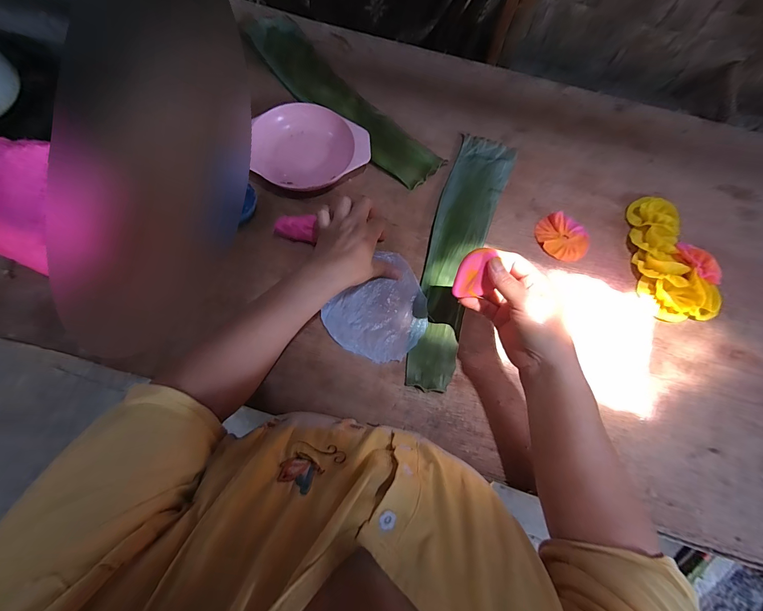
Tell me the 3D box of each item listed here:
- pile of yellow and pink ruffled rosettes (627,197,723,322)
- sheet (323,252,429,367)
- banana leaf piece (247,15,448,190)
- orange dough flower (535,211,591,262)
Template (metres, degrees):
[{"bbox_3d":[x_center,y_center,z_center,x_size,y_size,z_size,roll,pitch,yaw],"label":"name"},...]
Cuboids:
[{"bbox_3d":[0.389,-0.071,0.457,0.080,0.030,0.187,-6,71,-4],"label":"pile of yellow and pink ruffled rosettes"},{"bbox_3d":[0.004,0.005,0.425,0.113,0.010,0.136,37,74,11],"label":"sheet"},{"bbox_3d":[-0.072,-0.335,0.532,0.089,0.032,0.413,-40,77,-14],"label":"banana leaf piece"},{"bbox_3d":[0.257,-0.098,0.469,0.073,0.013,0.062,40,75,11],"label":"orange dough flower"}]

